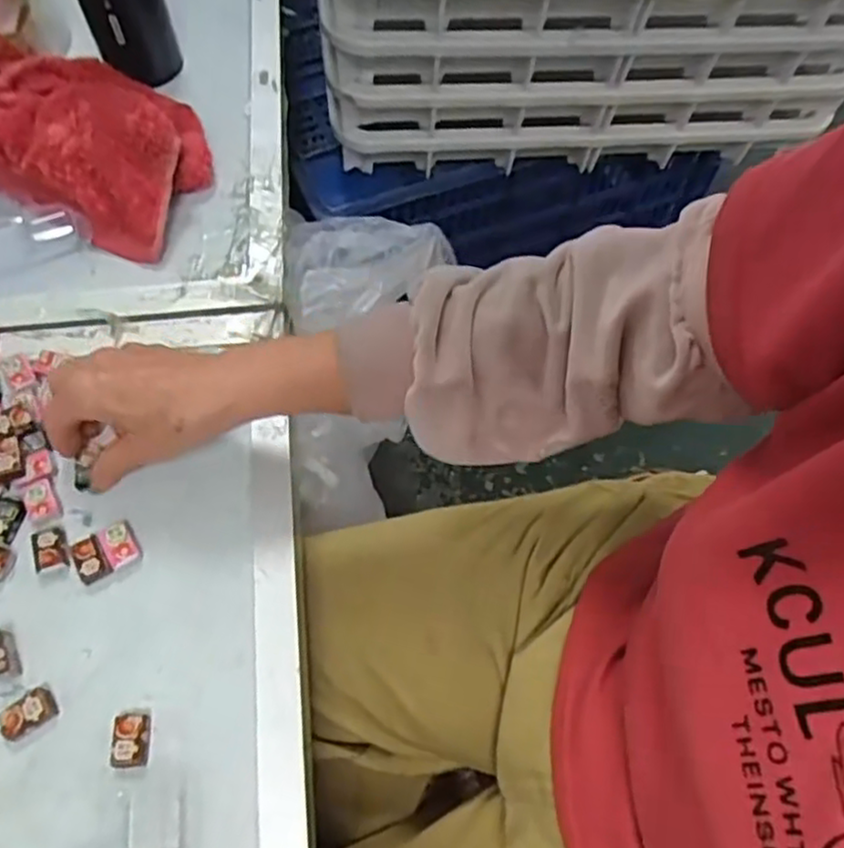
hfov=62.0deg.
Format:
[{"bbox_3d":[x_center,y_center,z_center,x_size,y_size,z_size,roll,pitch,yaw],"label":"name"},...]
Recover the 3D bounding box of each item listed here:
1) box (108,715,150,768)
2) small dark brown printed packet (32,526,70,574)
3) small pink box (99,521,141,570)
[{"bbox_3d":[-0.154,0.168,0.372,0.019,0.007,0.025,0,65,-4],"label":"box"},{"bbox_3d":[-0.219,0.073,0.414,0.018,0.005,0.029,-19,67,-12],"label":"small dark brown printed packet"},{"bbox_3d":[-0.180,0.072,0.418,0.017,0.006,0.028,-27,69,-15],"label":"small pink box"}]

